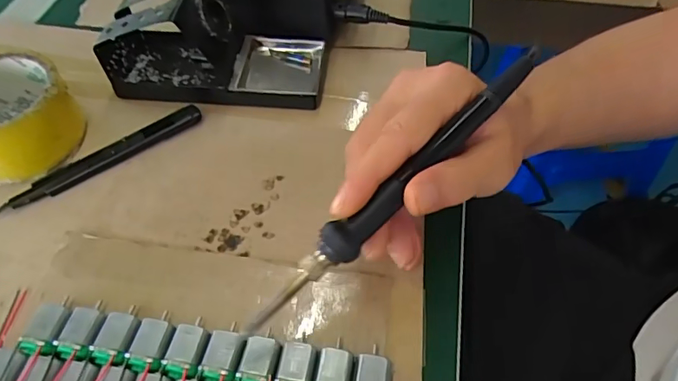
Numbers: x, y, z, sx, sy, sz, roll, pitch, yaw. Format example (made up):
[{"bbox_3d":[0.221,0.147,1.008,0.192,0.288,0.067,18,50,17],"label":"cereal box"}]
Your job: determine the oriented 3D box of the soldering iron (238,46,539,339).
[{"bbox_3d":[0.029,-0.003,0.242,0.200,0.015,0.018,-43,62,-5],"label":"soldering iron"}]

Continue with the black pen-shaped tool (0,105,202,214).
[{"bbox_3d":[-0.164,-0.023,0.345,0.143,0.009,0.018,-30,59,-20],"label":"black pen-shaped tool"}]

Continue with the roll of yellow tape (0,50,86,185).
[{"bbox_3d":[-0.232,-0.052,0.342,0.087,0.044,0.081,0,53,0],"label":"roll of yellow tape"}]

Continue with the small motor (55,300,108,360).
[{"bbox_3d":[-0.137,0.076,0.267,0.019,0.014,0.034,4,53,3],"label":"small motor"}]

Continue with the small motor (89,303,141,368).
[{"bbox_3d":[-0.118,0.078,0.266,0.020,0.015,0.034,12,54,9],"label":"small motor"}]

